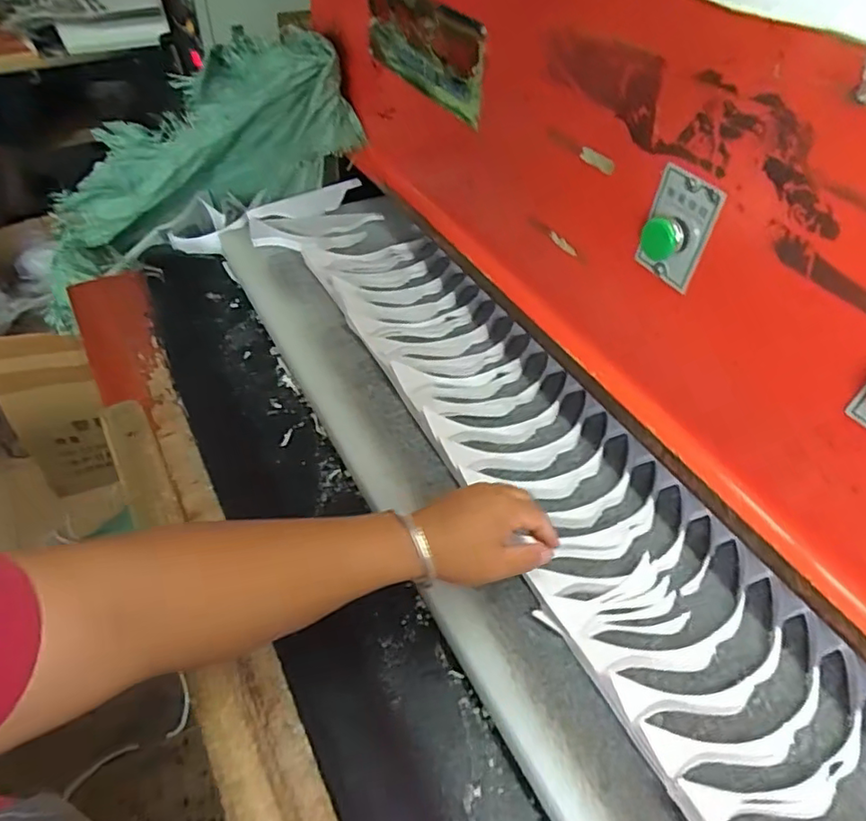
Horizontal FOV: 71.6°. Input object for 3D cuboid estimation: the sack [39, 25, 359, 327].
[{"bbox_3d":[-0.365,-0.355,0.925,0.521,0.191,0.176,-33,54,1],"label":"sack"}]

